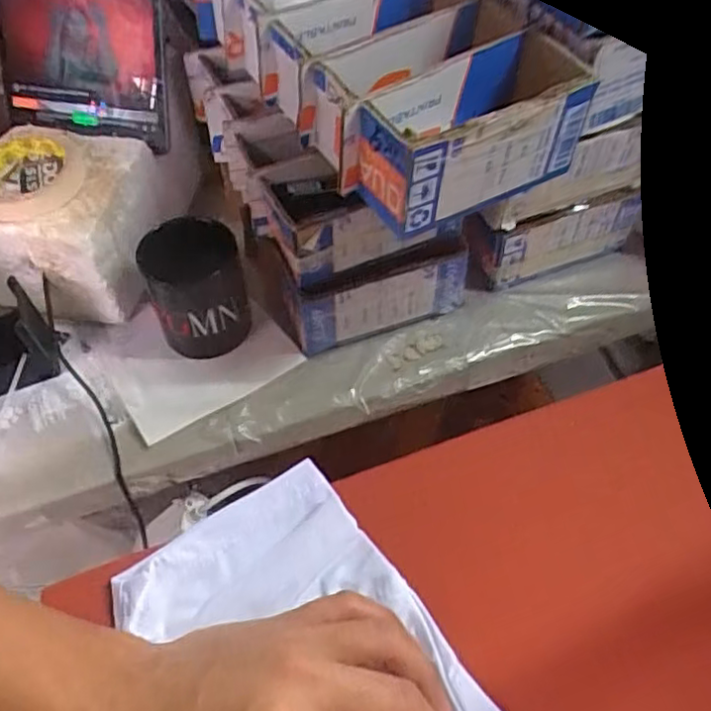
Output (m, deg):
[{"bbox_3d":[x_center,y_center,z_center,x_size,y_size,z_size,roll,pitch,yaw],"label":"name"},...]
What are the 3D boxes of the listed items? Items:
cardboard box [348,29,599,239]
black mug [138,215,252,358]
[{"bbox_3d":[0.082,-0.155,0.461,0.173,0.074,0.076,-30,59,-18],"label":"cardboard box"},{"bbox_3d":[-0.138,-0.059,0.577,0.083,0.102,0.083,-1,55,1],"label":"black mug"}]

